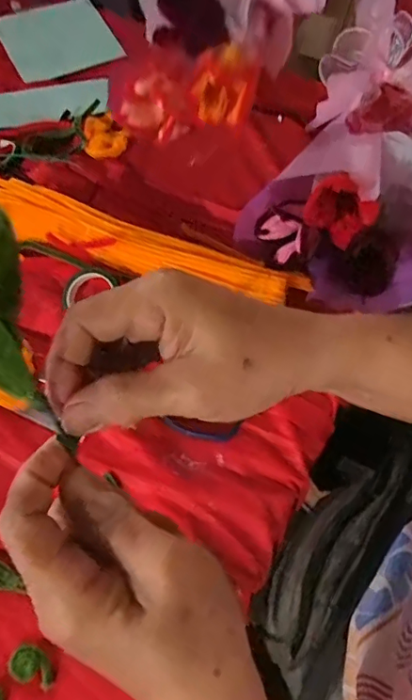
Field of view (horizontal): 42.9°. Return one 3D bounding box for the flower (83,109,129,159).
[{"bbox_3d":[-0.115,-0.243,0.592,0.046,0.028,0.056,-13,65,-7],"label":"flower"}]

